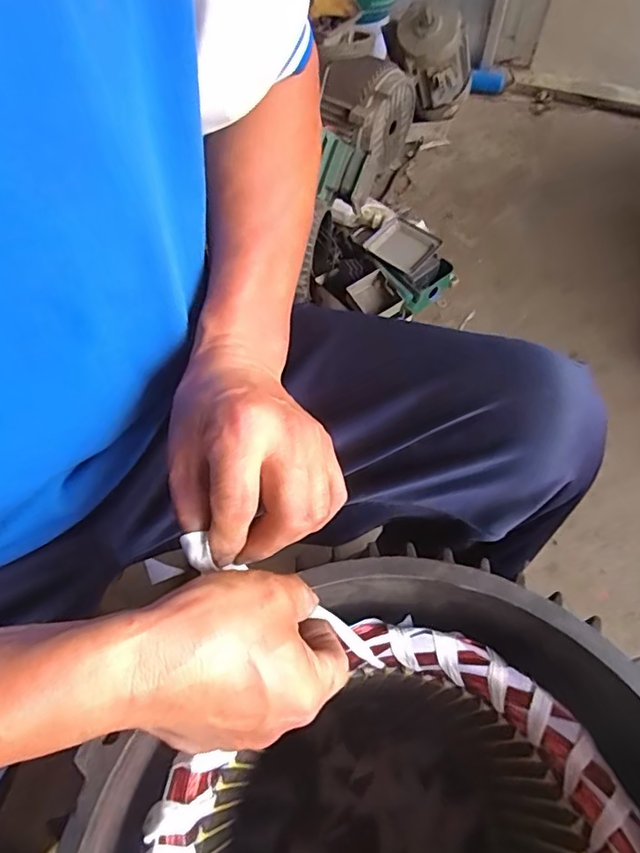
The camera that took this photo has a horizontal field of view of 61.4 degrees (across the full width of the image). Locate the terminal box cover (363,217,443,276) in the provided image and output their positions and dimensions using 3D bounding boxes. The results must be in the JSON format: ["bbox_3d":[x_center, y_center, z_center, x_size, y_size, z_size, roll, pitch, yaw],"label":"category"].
[{"bbox_3d":[0.149,-0.333,0.996,0.106,0.029,0.108,35,64,20],"label":"terminal box cover"}]

